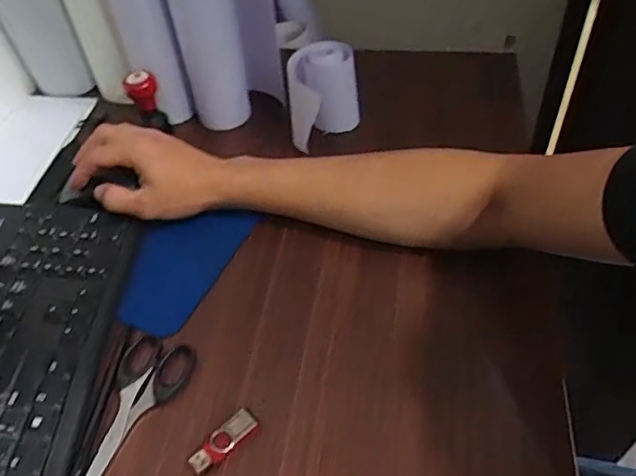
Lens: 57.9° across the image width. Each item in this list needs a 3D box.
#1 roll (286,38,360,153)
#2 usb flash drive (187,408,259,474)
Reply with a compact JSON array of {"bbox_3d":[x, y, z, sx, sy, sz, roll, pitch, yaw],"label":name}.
[{"bbox_3d":[0.007,-0.149,0.610,0.075,0.093,0.063,1,48,6],"label":"roll"},{"bbox_3d":[-0.066,0.144,0.406,0.020,0.010,0.053,39,57,25],"label":"usb flash drive"}]

